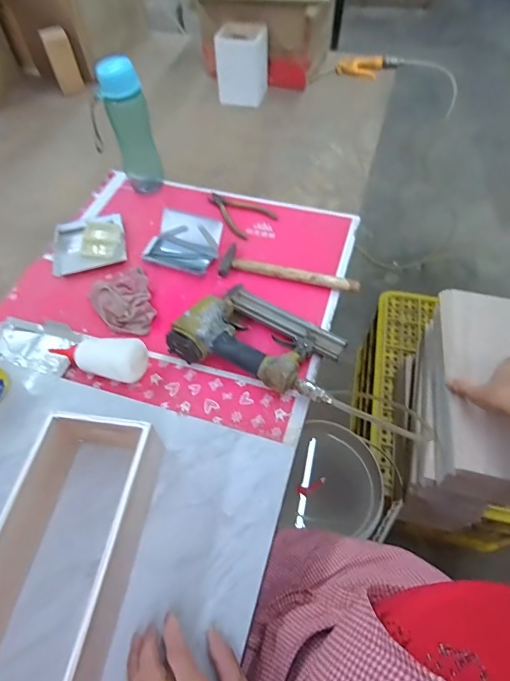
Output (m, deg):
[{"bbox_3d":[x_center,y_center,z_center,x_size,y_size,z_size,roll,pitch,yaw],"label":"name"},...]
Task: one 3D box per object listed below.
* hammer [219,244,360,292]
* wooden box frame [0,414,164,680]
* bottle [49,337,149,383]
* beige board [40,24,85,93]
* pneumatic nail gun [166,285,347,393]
[{"bbox_3d":[0.061,-0.123,0.713,0.245,0.022,0.070,12,56,10],"label":"hammer"},{"bbox_3d":[-0.206,0.258,0.408,0.124,0.088,0.351,6,55,6],"label":"wooden box frame"},{"bbox_3d":[-0.242,0.019,0.606,0.152,0.049,0.058,12,56,10],"label":"bottle"},{"bbox_3d":[-0.508,-0.739,1.057,0.062,0.129,0.061,-25,59,-15],"label":"beige board"},{"bbox_3d":[0.006,-0.004,0.606,0.222,0.056,0.158,26,59,18],"label":"pneumatic nail gun"}]

